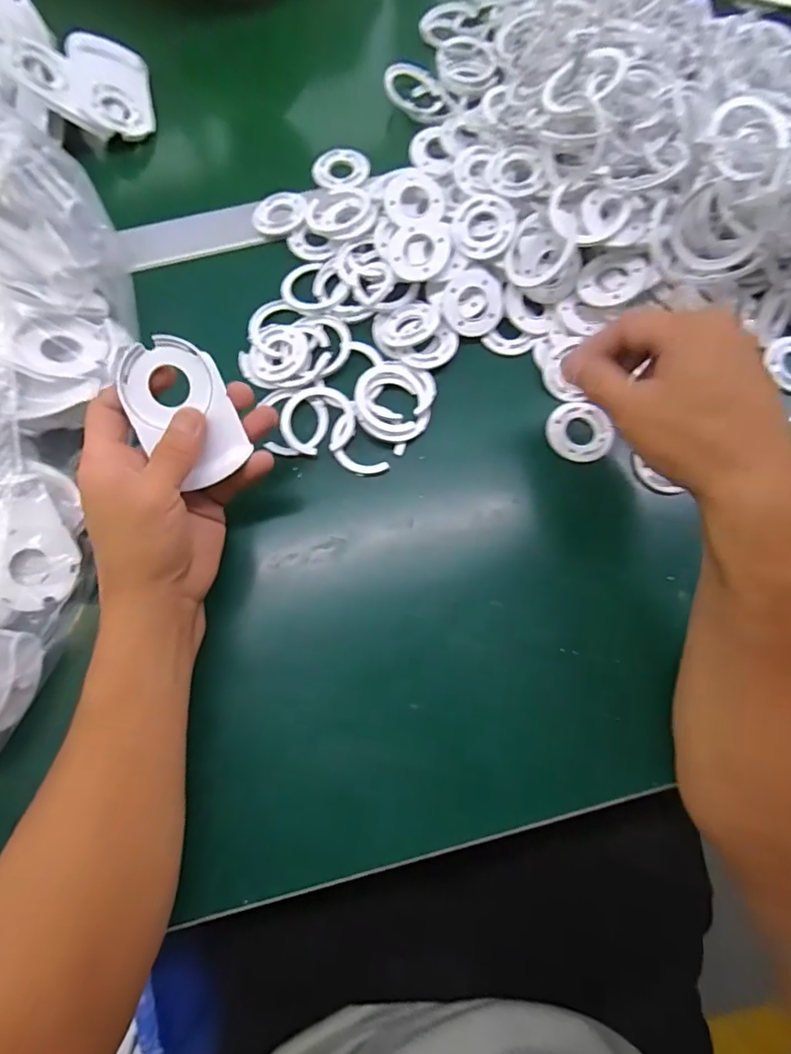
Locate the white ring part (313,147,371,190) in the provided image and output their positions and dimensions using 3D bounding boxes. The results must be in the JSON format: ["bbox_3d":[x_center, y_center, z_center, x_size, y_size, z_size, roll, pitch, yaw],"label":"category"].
[{"bbox_3d":[-0.045,-0.293,0.420,0.046,0.006,0.046,0,75,1],"label":"white ring part"}]

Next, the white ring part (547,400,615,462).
[{"bbox_3d":[0.129,-0.066,0.358,0.045,0.009,0.038,30,77,9],"label":"white ring part"}]

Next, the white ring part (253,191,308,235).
[{"bbox_3d":[-0.091,-0.248,0.403,0.042,0.007,0.038,-12,75,-2],"label":"white ring part"}]

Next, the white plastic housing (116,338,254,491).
[{"bbox_3d":[-0.121,-0.065,0.293,0.054,0.011,0.084,-25,96,-2],"label":"white plastic housing"}]

